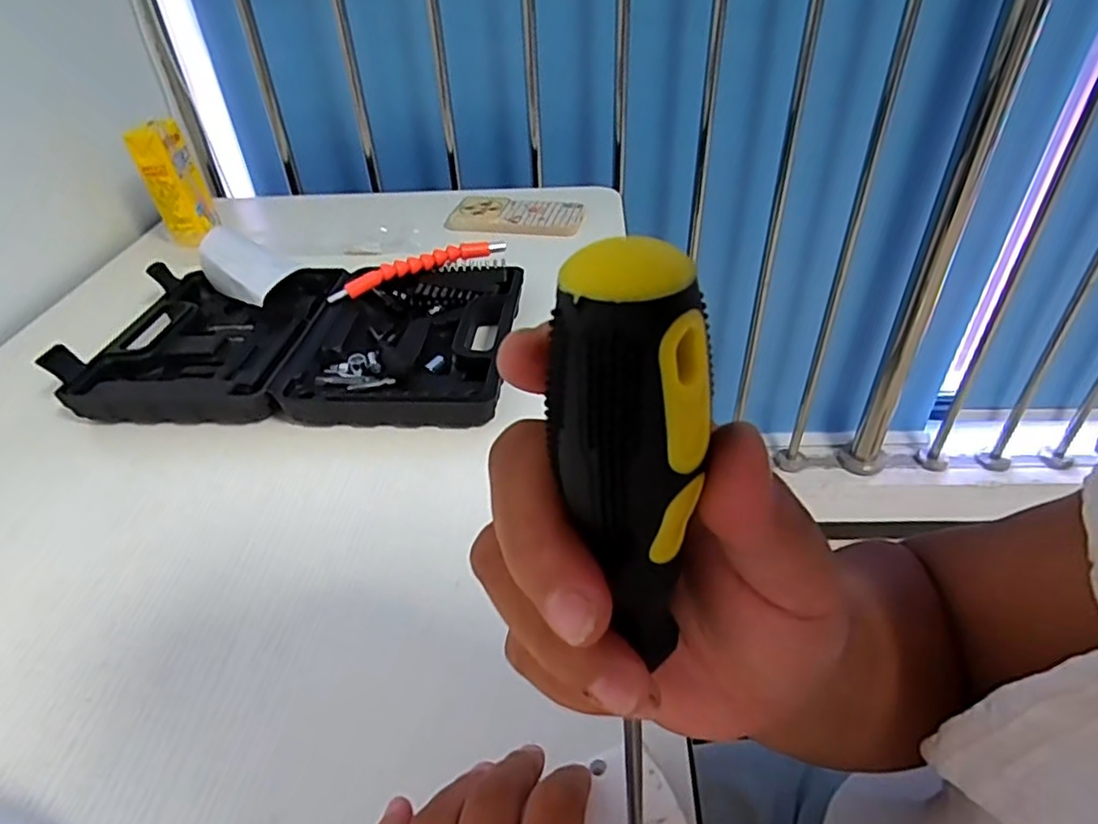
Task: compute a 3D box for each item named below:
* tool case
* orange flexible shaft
[{"bbox_3d":[-0.204,-0.068,0.543,0.339,0.038,0.208,0,40,5],"label":"tool case"},{"bbox_3d":[-0.120,-0.136,0.584,0.167,0.019,0.017,-19,43,-18],"label":"orange flexible shaft"}]

